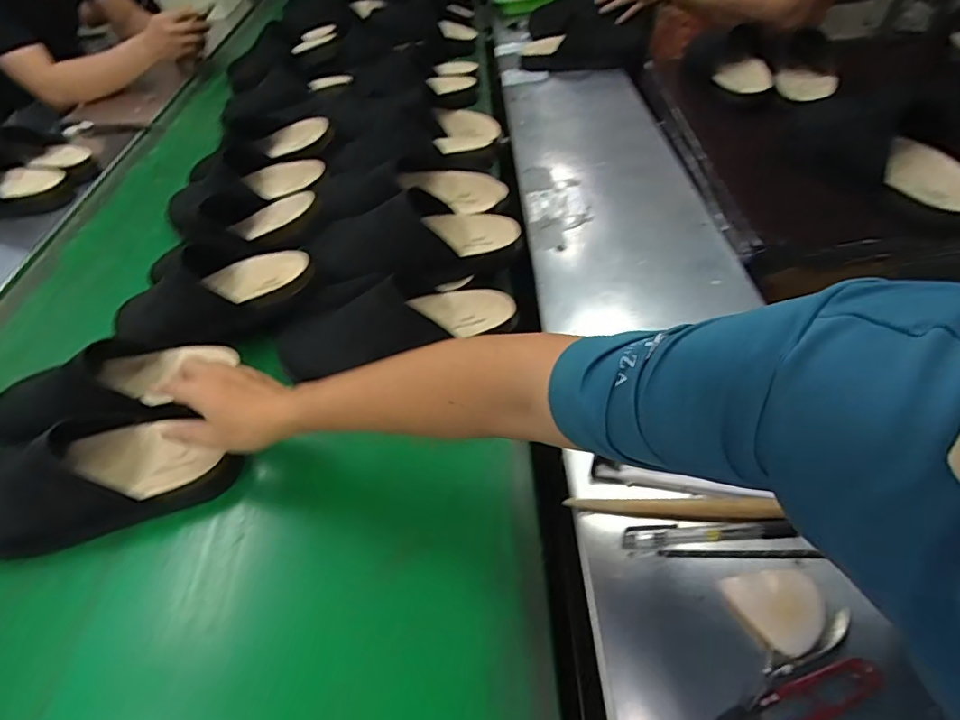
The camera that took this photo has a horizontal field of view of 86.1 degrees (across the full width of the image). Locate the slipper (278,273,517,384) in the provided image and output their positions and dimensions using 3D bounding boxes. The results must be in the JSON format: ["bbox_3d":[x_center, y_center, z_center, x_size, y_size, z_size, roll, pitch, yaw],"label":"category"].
[{"bbox_3d":[-0.092,-0.047,0.574,0.270,0.077,0.127,-10,48,-2],"label":"slipper"}]

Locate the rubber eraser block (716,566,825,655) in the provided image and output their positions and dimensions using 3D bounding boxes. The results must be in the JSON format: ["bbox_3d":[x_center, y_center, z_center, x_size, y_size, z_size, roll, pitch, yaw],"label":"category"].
[{"bbox_3d":[0.218,0.182,0.375,0.060,0.012,0.056,-10,48,-2],"label":"rubber eraser block"}]

